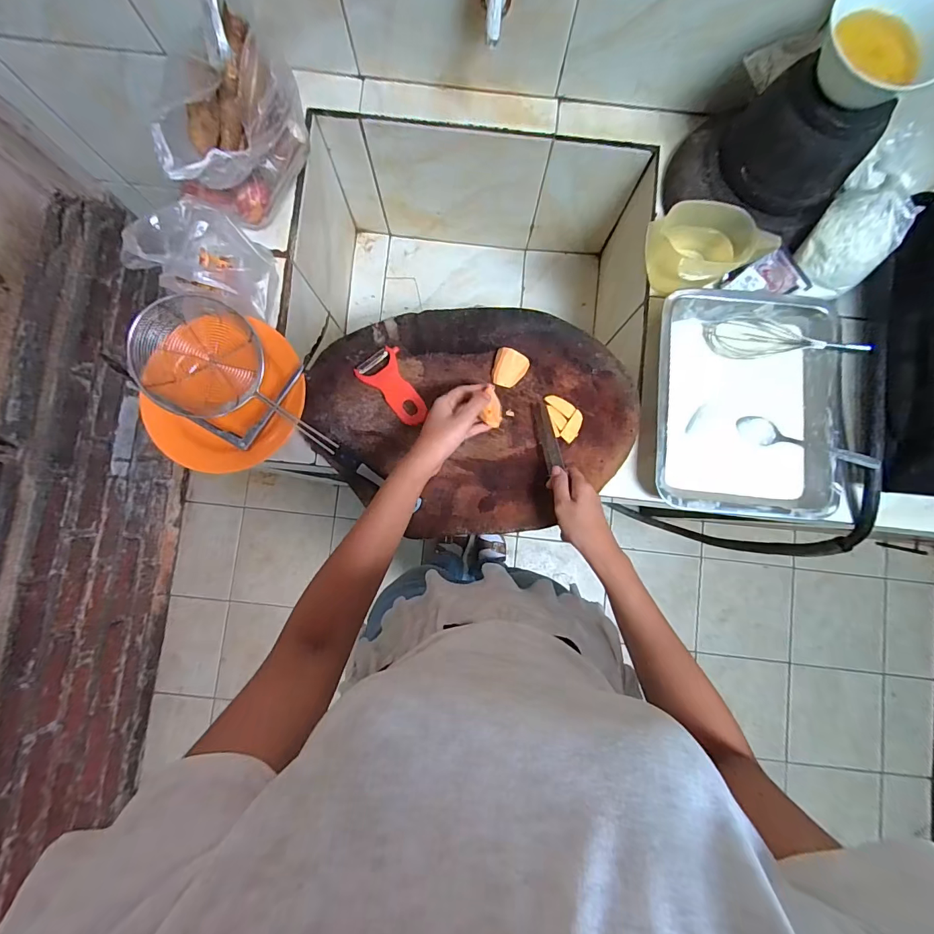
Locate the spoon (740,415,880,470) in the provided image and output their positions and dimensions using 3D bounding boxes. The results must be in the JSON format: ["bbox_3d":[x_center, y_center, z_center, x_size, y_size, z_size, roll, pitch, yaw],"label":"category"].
[{"bbox_3d":[0.467,-0.035,0.578,0.164,0.017,0.038,23,85,30],"label":"spoon"}]

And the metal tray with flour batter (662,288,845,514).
[{"bbox_3d":[0.390,-0.092,0.590,0.252,0.046,0.306,4,85,1],"label":"metal tray with flour batter"}]

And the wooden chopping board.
[{"bbox_3d":[0.010,-0.066,0.566,0.431,0.031,0.309,-2,85,0],"label":"wooden chopping board"}]

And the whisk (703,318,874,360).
[{"bbox_3d":[0.438,-0.183,0.591,0.189,0.050,0.063,0,85,0],"label":"whisk"}]

